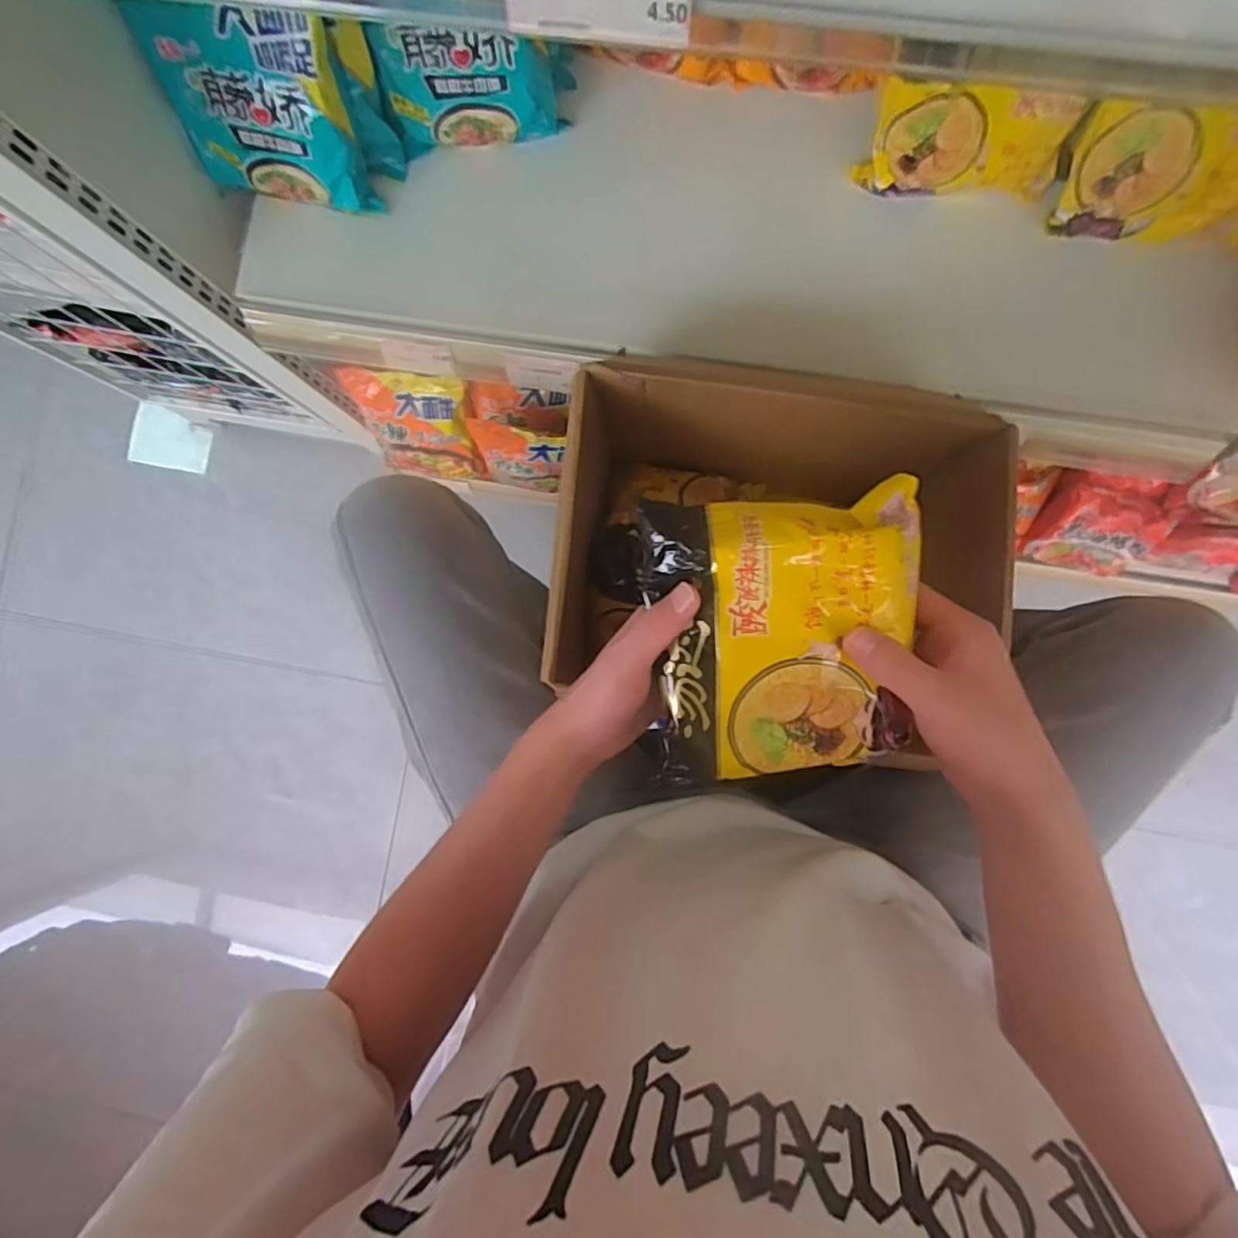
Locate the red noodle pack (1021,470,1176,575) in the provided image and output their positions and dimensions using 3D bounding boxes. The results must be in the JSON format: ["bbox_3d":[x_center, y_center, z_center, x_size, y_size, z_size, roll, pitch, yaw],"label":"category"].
[{"bbox_3d":[0.624,-0.119,0.803,0.135,0.140,0.031,14,46,11],"label":"red noodle pack"}]

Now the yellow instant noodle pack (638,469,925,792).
[{"bbox_3d":[0.084,0.007,0.326,0.131,0.045,0.140,-5,110,5],"label":"yellow instant noodle pack"}]

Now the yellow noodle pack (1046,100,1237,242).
[{"bbox_3d":[0.431,-0.342,0.480,0.151,0.090,0.048,16,89,5],"label":"yellow noodle pack"}]

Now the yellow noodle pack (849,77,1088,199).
[{"bbox_3d":[0.281,-0.378,0.497,0.153,0.084,0.033,9,88,5],"label":"yellow noodle pack"}]

